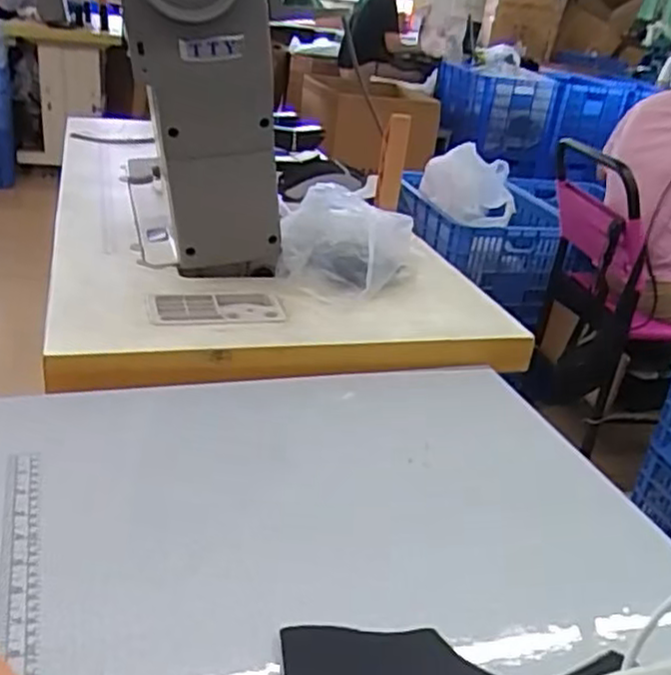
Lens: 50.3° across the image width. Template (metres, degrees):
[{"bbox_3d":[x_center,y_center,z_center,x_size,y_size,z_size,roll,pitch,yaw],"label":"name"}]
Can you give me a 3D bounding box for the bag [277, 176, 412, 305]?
[{"bbox_3d":[0.014,-0.125,0.938,0.174,0.102,0.152,6,25,-3],"label":"bag"}]

